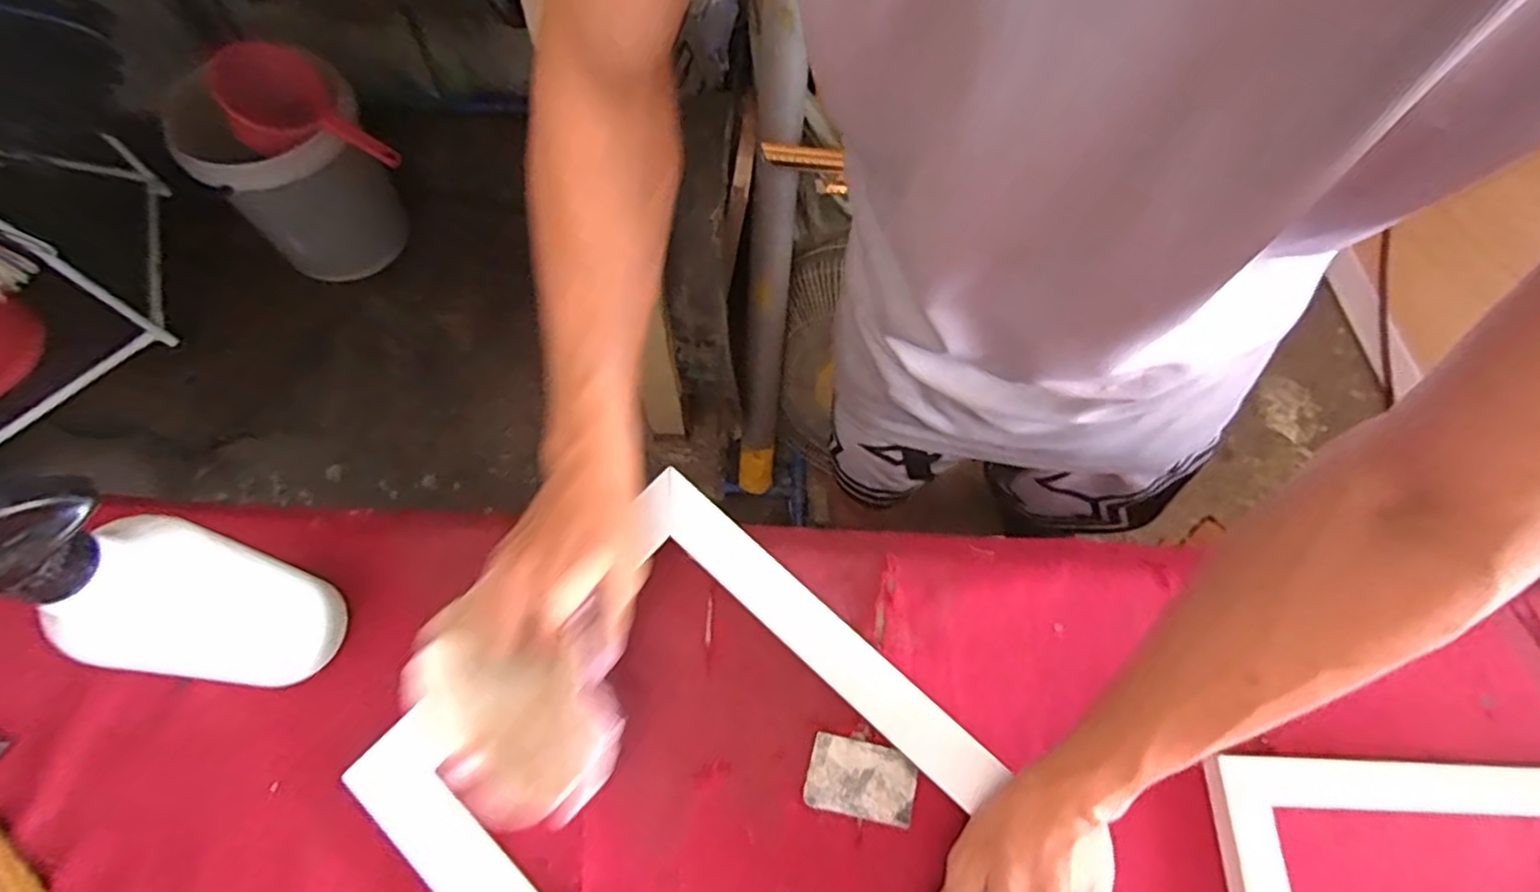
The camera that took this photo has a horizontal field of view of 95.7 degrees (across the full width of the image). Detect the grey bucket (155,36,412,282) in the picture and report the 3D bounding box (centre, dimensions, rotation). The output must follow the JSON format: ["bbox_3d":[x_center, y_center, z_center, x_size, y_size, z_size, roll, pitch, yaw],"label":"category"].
[{"bbox_3d":[-0.917,-0.511,1.359,0.296,0.357,0.297,1,67,-2],"label":"grey bucket"}]

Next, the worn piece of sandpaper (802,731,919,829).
[{"bbox_3d":[0.056,0.205,0.430,0.065,0.004,0.042,12,65,4],"label":"worn piece of sandpaper"}]

